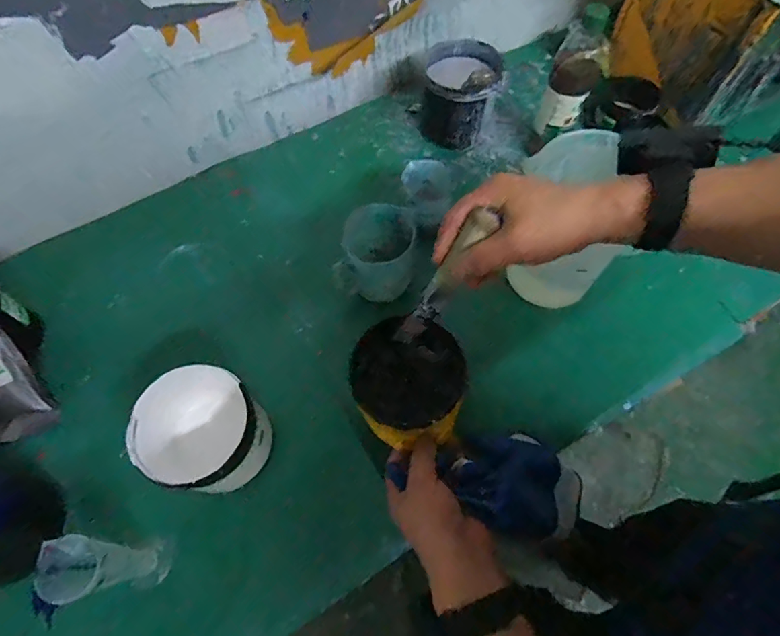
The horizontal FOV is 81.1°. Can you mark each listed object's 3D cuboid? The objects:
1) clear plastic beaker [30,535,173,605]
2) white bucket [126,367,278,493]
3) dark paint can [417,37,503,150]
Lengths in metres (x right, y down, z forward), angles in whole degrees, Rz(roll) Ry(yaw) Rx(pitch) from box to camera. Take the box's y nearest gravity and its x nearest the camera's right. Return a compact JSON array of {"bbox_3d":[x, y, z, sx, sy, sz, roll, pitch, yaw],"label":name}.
[{"bbox_3d":[-0.274,0.246,0.455,0.054,0.143,0.050,-4,64,0],"label":"clear plastic beaker"},{"bbox_3d":[-0.199,0.136,0.517,0.116,0.130,0.115,-1,64,2],"label":"white bucket"},{"bbox_3d":[0.113,-0.355,0.734,0.111,0.108,0.118,14,65,8],"label":"dark paint can"}]

